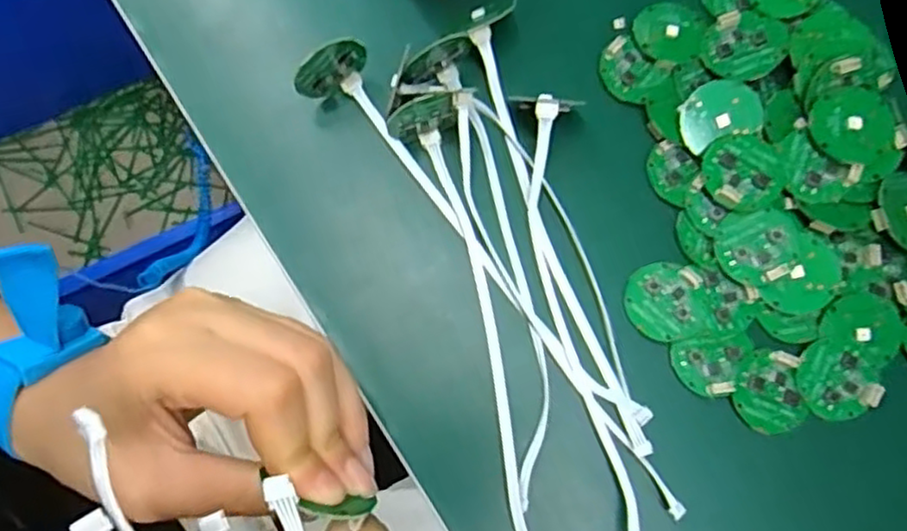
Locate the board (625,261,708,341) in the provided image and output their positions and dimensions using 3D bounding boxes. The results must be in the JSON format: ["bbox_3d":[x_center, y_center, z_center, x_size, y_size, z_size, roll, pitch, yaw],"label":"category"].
[{"bbox_3d":[0.094,0.016,0.302,0.035,0.004,0.034,-16,79,-3],"label":"board"}]

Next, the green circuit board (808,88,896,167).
[{"bbox_3d":[0.174,-0.060,0.301,0.035,0.009,0.034,-27,79,-6],"label":"green circuit board"}]

